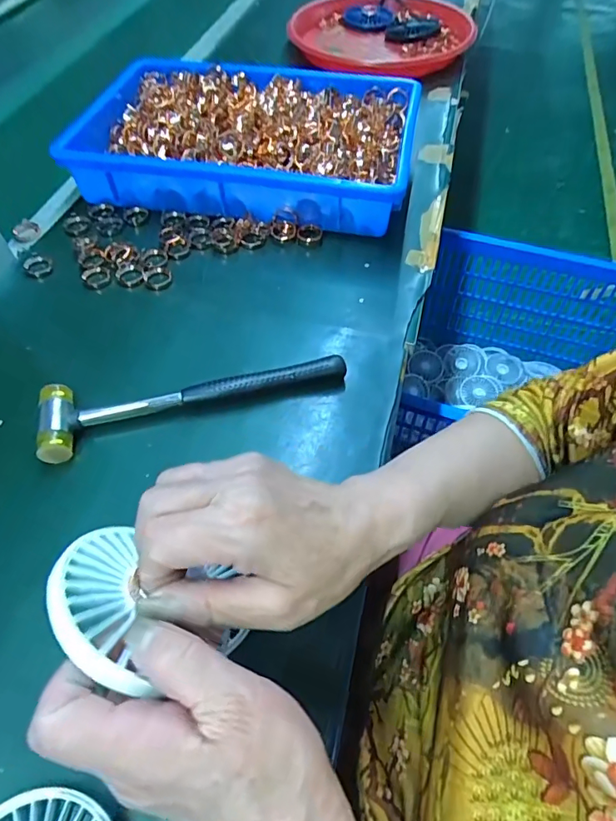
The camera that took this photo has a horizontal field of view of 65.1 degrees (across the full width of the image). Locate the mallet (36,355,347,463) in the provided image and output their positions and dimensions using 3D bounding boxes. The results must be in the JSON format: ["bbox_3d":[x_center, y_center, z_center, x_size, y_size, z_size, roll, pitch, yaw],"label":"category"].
[{"bbox_3d":[-0.088,-0.015,0.387,0.237,0.021,0.055,-14,59,-10],"label":"mallet"}]

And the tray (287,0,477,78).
[{"bbox_3d":[0.107,-0.590,0.753,0.265,0.051,0.224,-36,61,-22],"label":"tray"}]

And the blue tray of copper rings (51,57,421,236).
[{"bbox_3d":[-0.072,-0.309,0.554,0.372,0.067,0.235,9,58,5],"label":"blue tray of copper rings"}]

